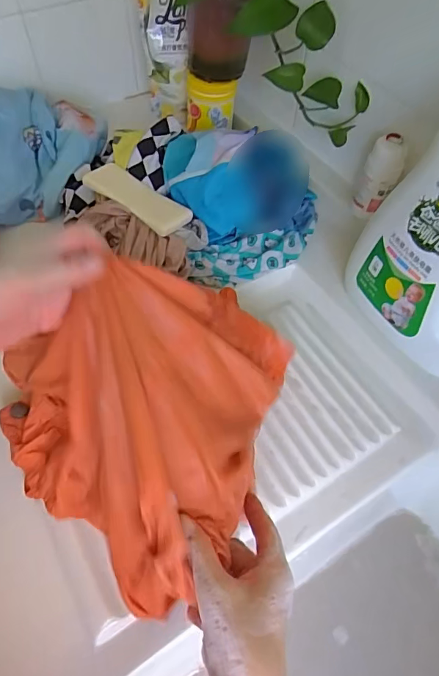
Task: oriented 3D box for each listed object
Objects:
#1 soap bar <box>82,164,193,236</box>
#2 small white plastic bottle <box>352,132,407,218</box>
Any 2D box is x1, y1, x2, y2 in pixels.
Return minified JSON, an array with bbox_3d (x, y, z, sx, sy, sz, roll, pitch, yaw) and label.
[{"bbox_3d":[-0.096,-0.167,0.518,0.130,0.020,0.055,33,62,19],"label":"soap bar"},{"bbox_3d":[0.194,-0.195,0.537,0.042,0.085,0.044,1,57,-1],"label":"small white plastic bottle"}]

